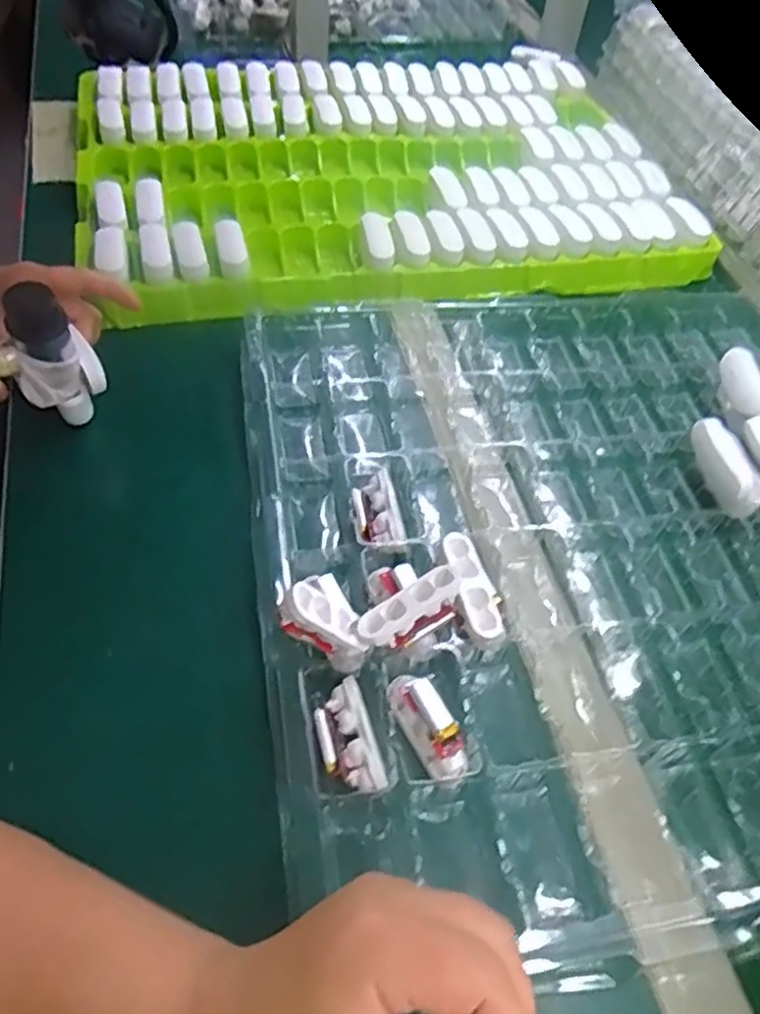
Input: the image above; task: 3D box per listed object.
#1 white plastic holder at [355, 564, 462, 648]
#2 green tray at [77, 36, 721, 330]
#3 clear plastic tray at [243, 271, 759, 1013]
[{"bbox_3d":[0.016,0.055,0.383,0.061,0.013,0.022,-33,63,-10],"label":"white plastic holder"},{"bbox_3d":[0.000,-0.336,0.684,0.570,0.049,0.398,-8,56,-11],"label":"green tray"},{"bbox_3d":[0.144,0.025,0.460,0.455,0.059,0.486,-7,56,-10],"label":"clear plastic tray"}]

